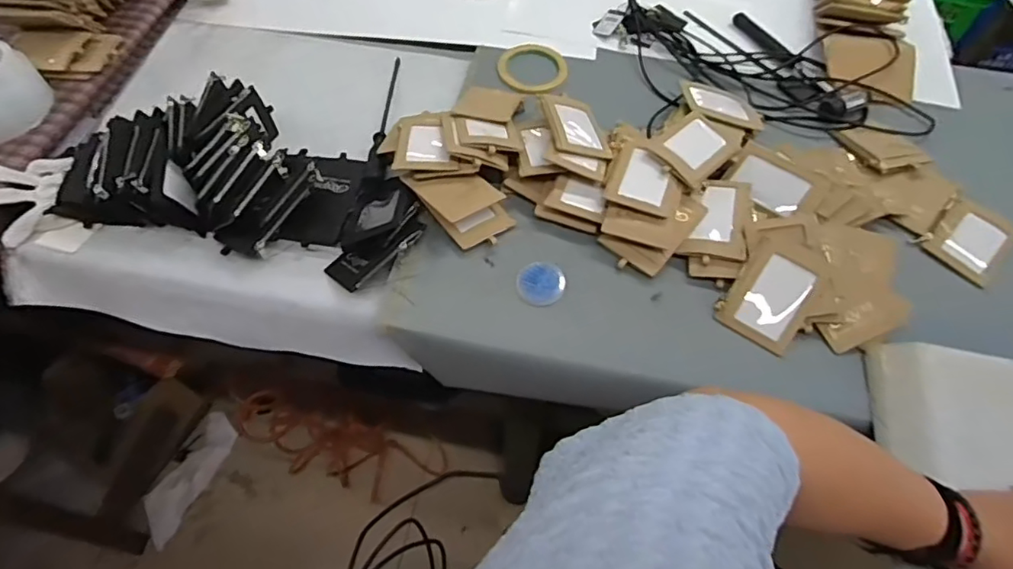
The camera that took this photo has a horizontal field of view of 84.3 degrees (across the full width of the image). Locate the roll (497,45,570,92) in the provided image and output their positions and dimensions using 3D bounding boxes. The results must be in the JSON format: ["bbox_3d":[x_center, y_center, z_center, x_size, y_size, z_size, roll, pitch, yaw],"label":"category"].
[{"bbox_3d":[0.038,-0.312,0.803,0.096,0.016,0.094,1,58,-1],"label":"roll"}]

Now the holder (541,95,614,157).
[{"bbox_3d":[0.086,-0.194,0.685,0.075,0.013,0.108,8,48,-23],"label":"holder"}]

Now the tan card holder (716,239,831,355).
[{"bbox_3d":[0.283,0.011,0.596,0.077,0.013,0.106,32,90,13],"label":"tan card holder"}]

